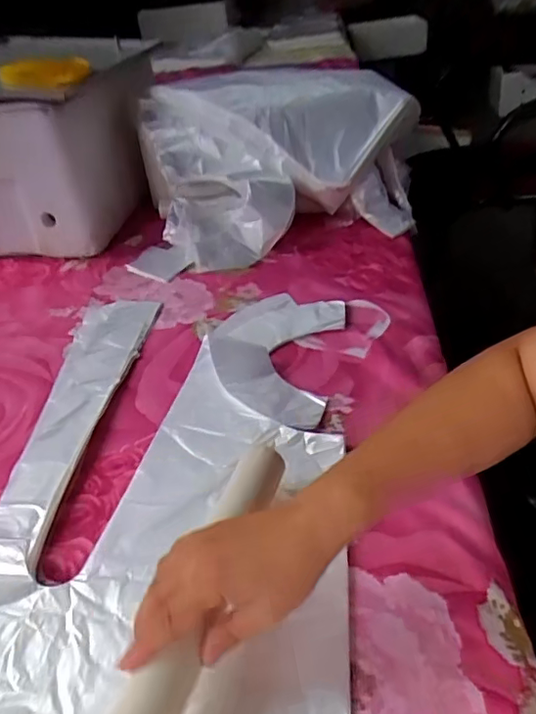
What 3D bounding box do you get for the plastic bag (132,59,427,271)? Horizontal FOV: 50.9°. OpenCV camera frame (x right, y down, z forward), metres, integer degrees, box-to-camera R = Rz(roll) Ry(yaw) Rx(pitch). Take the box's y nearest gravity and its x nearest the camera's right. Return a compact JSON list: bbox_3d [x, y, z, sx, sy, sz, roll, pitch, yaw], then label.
[{"bbox_3d":[0.028,-0.336,0.955,0.416,0.211,0.308,-17,39,-16],"label":"plastic bag"}]

